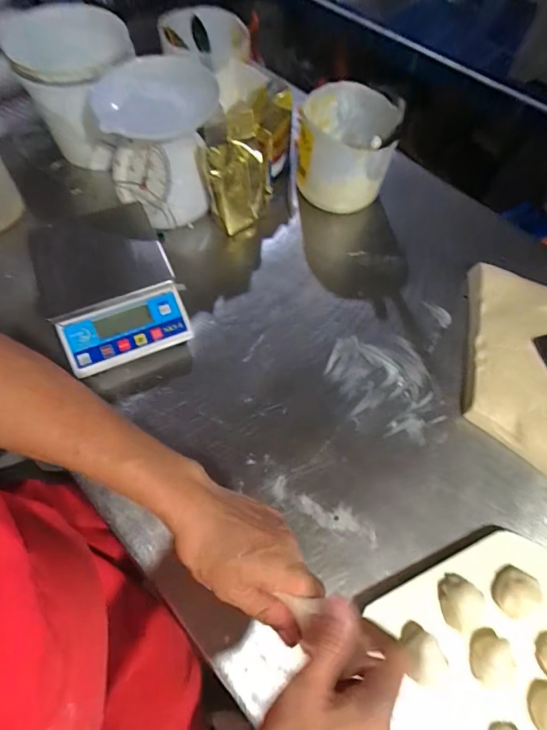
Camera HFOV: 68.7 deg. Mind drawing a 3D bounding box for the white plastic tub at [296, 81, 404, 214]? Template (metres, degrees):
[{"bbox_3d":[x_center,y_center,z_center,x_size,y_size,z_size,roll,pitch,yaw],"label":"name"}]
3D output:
[{"bbox_3d":[0.122,-0.381,0.717,0.149,0.164,0.171,-3,64,-5],"label":"white plastic tub"}]

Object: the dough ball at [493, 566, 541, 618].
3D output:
[{"bbox_3d":[0.277,0.258,0.455,0.043,0.028,0.049,5,64,-1],"label":"dough ball"}]

